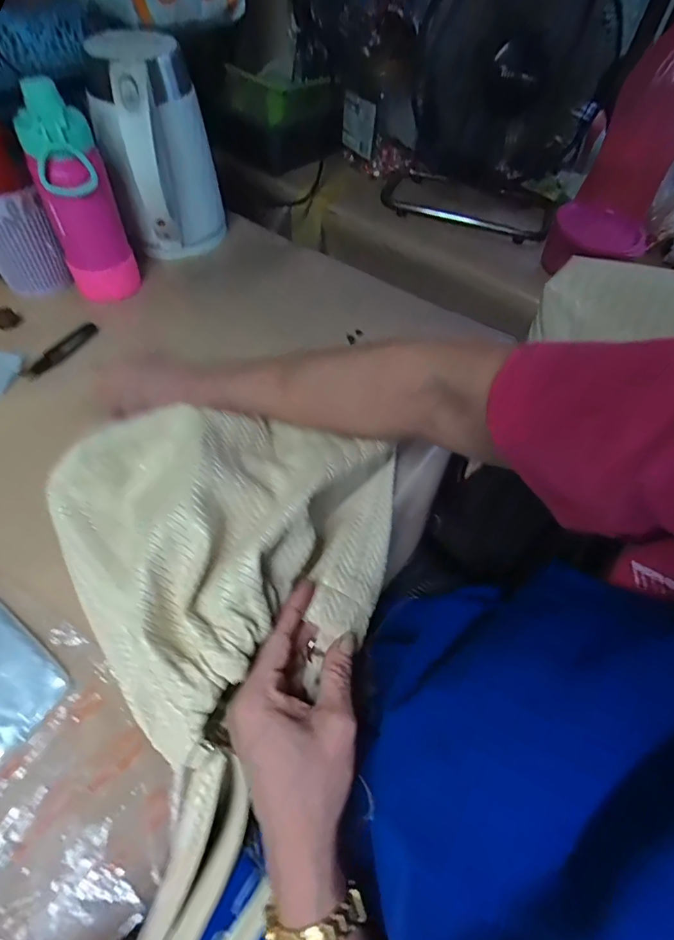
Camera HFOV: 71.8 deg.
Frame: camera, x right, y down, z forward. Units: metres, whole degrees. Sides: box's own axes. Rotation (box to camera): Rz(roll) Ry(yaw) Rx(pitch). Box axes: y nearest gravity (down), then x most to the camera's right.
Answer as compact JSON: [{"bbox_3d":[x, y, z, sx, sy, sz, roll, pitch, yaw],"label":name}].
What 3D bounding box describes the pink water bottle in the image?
[{"bbox_3d":[-0.284,-0.294,0.519,0.074,0.194,0.062,-19,58,-18],"label":"pink water bottle"}]

